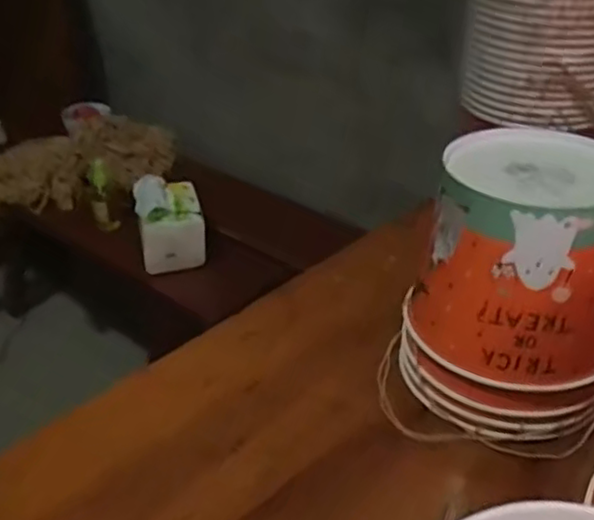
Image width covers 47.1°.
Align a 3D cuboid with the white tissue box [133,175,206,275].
[{"bbox_3d":[-0.197,-0.058,1.063,0.098,0.127,0.089,-8,35,-11],"label":"white tissue box"}]

